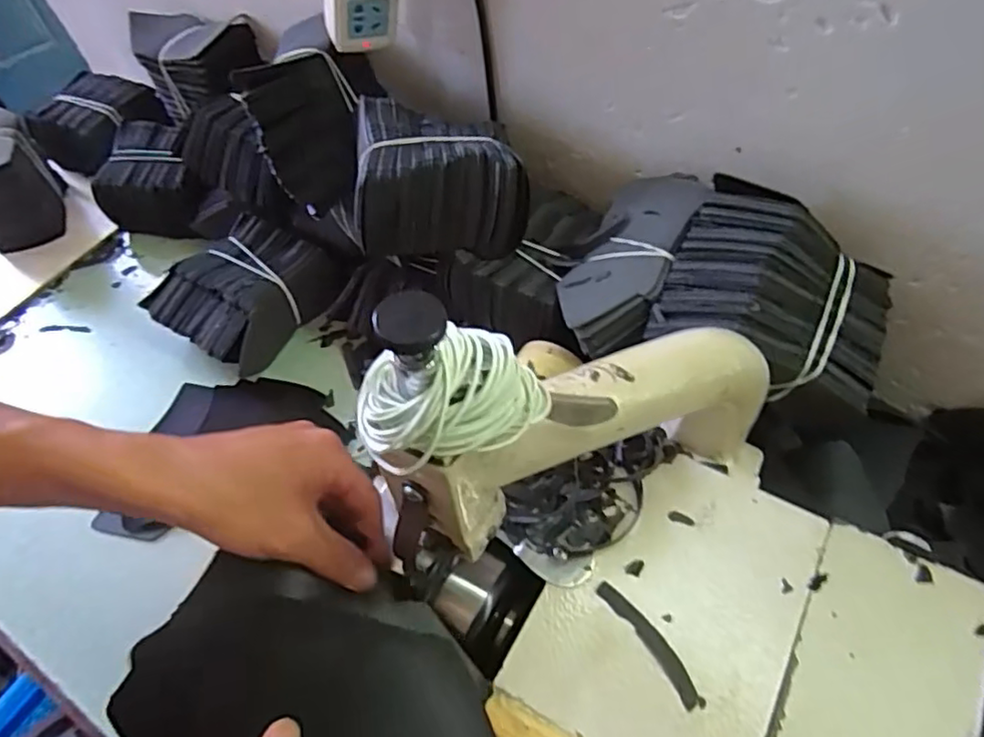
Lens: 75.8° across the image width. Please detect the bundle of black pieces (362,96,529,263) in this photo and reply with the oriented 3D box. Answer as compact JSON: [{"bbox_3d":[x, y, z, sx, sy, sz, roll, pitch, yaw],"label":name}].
[{"bbox_3d":[-0.043,-0.156,0.505,0.129,0.066,0.127,-9,57,-2],"label":"bundle of black pieces"}]

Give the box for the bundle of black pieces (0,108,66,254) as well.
[{"bbox_3d":[-0.561,-0.215,0.729,0.089,0.106,0.104,-26,59,-12],"label":"bundle of black pieces"}]

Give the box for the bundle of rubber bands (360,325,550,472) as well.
[{"bbox_3d":[-0.015,0.011,0.237,0.073,0.033,0.041,-17,58,-7],"label":"bundle of rubber bands"}]

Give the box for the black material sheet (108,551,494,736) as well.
[{"bbox_3d":[-0.084,0.163,0.317,0.181,0.045,0.109,9,60,8],"label":"black material sheet"}]

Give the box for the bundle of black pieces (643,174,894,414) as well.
[{"bbox_3d":[0.187,-0.049,0.410,0.143,0.059,0.121,21,61,17],"label":"bundle of black pieces"}]

